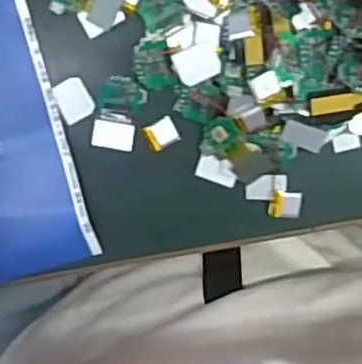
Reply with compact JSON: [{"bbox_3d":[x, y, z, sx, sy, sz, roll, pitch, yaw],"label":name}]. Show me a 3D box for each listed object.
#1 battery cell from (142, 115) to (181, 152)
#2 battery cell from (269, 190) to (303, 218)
[{"bbox_3d":[-0.010,-0.026,0.365,0.016,0.004,0.014,-28,96,6],"label":"battery cell"},{"bbox_3d":[0.057,0.012,0.368,0.017,0.004,0.014,9,98,1],"label":"battery cell"}]

